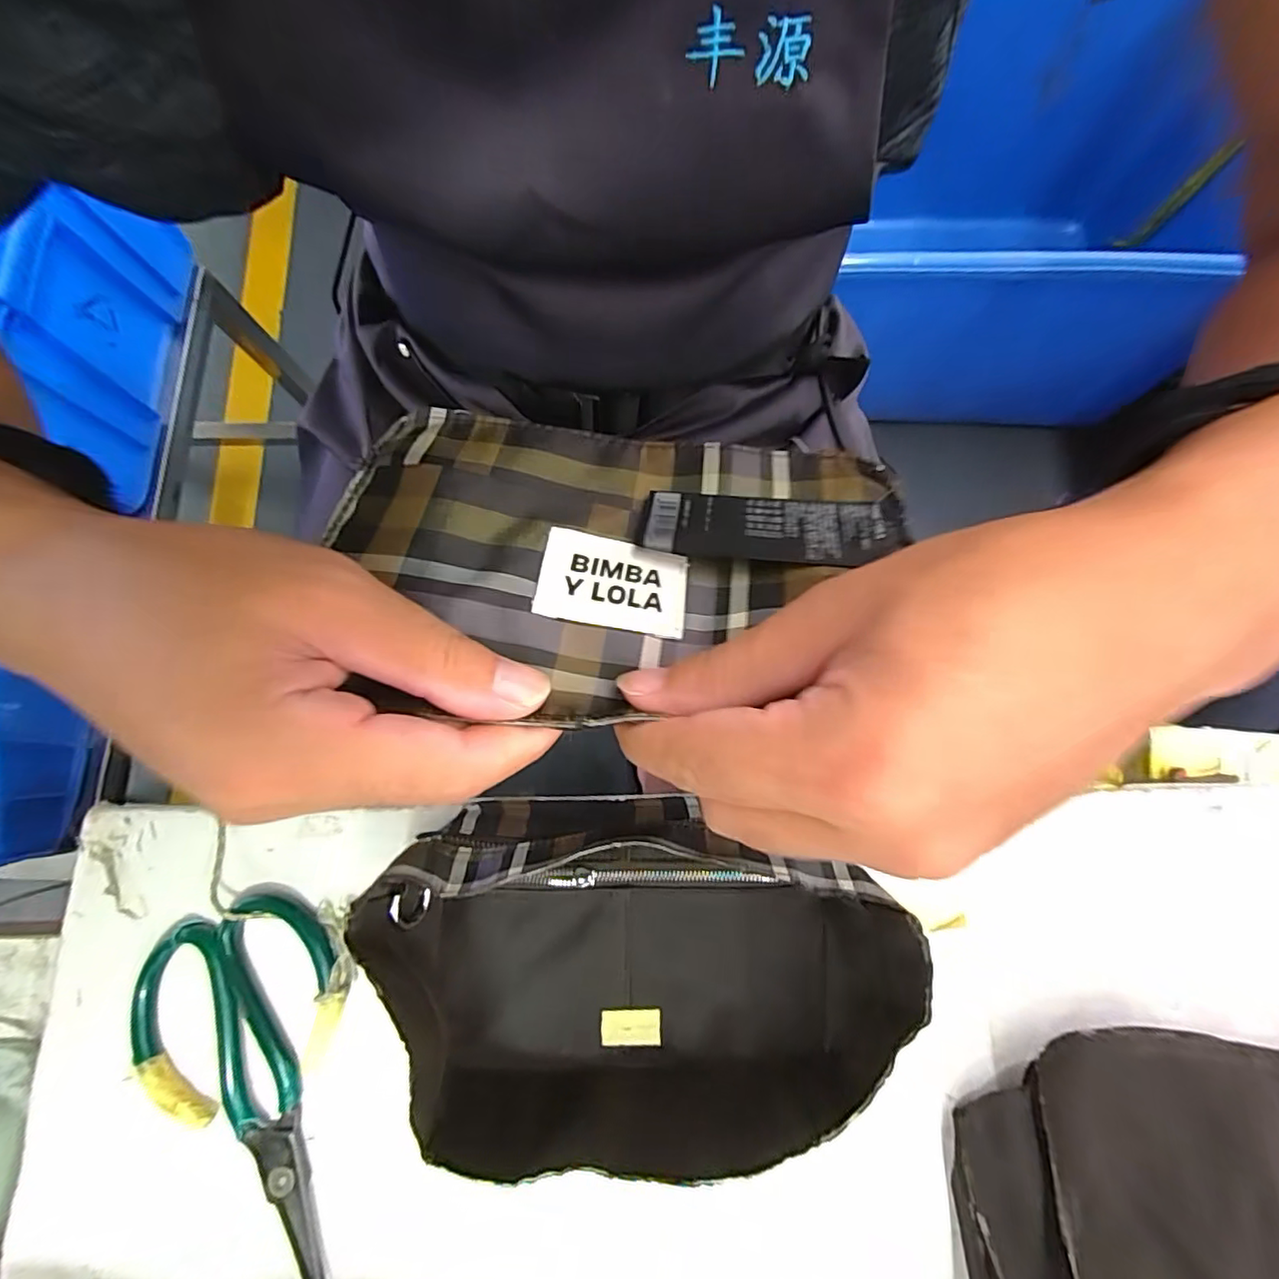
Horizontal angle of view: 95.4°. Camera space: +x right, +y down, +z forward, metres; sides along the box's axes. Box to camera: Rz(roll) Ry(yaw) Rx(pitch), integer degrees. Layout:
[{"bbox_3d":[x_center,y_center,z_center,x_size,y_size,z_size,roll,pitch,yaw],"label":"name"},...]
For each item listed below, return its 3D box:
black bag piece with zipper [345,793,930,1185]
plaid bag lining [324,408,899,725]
[{"bbox_3d":[-0.004,0.138,0.254,0.225,0.063,0.127,-1,79,2],"label":"black bag piece with zipper"},{"bbox_3d":[-0.011,-0.030,0.201,0.181,0.013,0.127,7,59,0],"label":"plaid bag lining"}]

